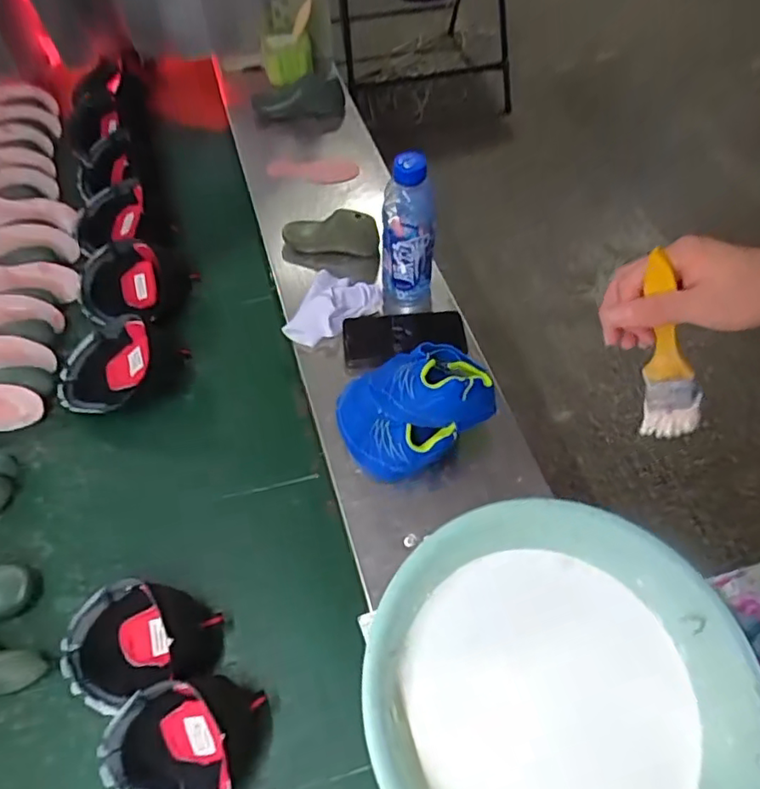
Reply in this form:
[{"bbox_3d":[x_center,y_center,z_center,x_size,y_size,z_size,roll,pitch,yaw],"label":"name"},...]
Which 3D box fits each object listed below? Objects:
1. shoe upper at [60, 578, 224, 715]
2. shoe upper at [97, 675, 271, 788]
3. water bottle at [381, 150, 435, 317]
[{"bbox_3d":[-0.239,0.248,0.583,0.159,0.065,0.112,-13,57,-10],"label":"shoe upper"},{"bbox_3d":[-0.178,0.320,0.530,0.150,0.065,0.104,-8,56,-7],"label":"shoe upper"},{"bbox_3d":[0.039,-0.197,0.791,0.077,0.243,0.069,3,55,1],"label":"water bottle"}]

